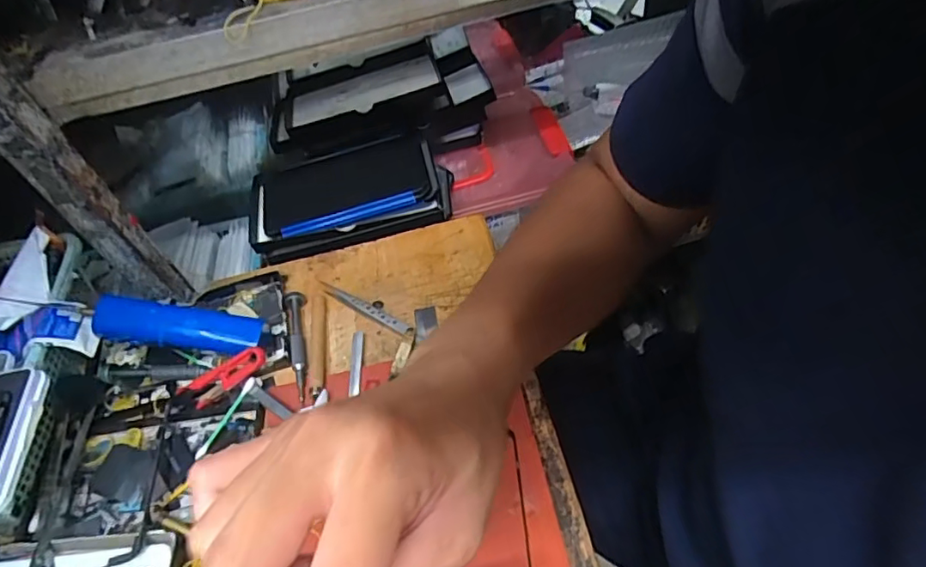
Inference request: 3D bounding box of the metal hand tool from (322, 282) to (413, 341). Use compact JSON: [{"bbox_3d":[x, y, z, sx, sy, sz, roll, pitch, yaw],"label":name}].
[{"bbox_3d":[-0.086,0.020,0.502,0.108,0.013,0.018,26,60,27],"label":"metal hand tool"}]

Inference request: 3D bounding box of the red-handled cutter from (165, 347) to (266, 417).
[{"bbox_3d":[-0.203,0.081,0.455,0.094,0.015,0.023,-30,50,8],"label":"red-handled cutter"}]

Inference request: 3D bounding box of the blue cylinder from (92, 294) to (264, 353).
[{"bbox_3d":[-0.238,0.035,0.464,0.131,0.027,0.030,8,49,-9],"label":"blue cylinder"}]

